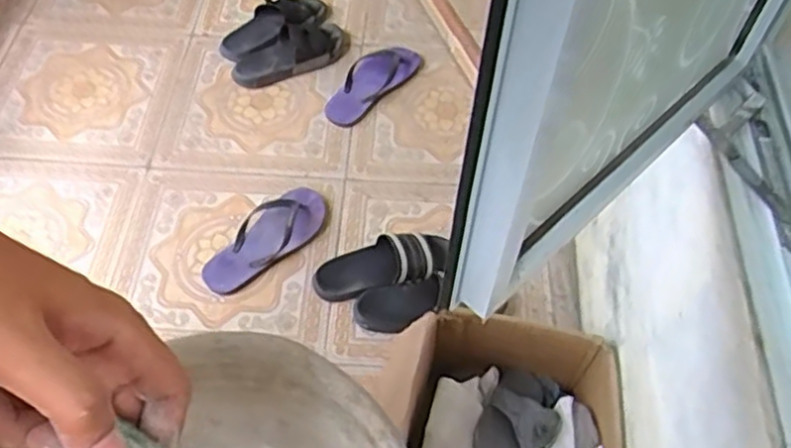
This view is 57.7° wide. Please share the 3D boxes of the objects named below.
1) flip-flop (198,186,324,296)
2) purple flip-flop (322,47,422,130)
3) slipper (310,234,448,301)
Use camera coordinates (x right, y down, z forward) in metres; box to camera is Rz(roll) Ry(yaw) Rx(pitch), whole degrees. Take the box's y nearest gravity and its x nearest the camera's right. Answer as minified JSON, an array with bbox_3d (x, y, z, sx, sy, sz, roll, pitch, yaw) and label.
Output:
[{"bbox_3d":[-0.238,0.018,1.340,0.266,0.052,0.122,-33,62,-22],"label":"flip-flop"},{"bbox_3d":[-0.054,-0.319,1.598,0.116,0.044,0.276,30,59,19],"label":"purple flip-flop"},{"bbox_3d":[-0.025,0.075,1.297,0.245,0.055,0.098,-9,55,-8],"label":"slipper"}]

